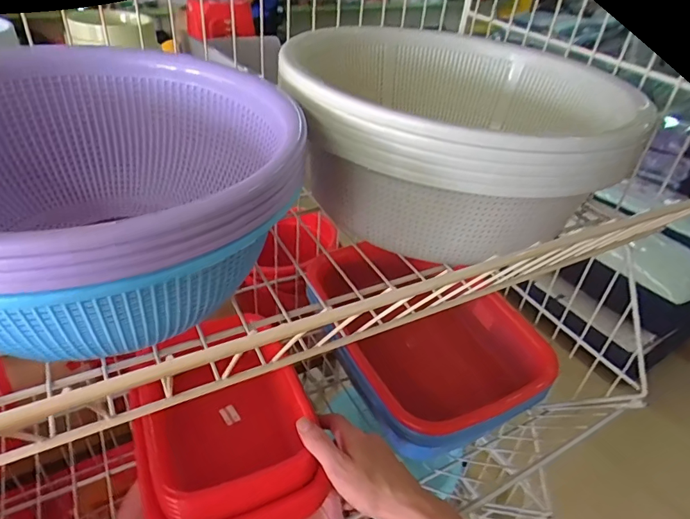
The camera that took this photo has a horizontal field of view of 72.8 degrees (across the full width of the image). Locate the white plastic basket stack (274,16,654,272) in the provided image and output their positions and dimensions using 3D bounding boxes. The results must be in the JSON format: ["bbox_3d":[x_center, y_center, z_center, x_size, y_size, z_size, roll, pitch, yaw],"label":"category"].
[{"bbox_3d":[0.118,-0.125,0.460,0.281,0.118,0.335,23,39,24],"label":"white plastic basket stack"}]

